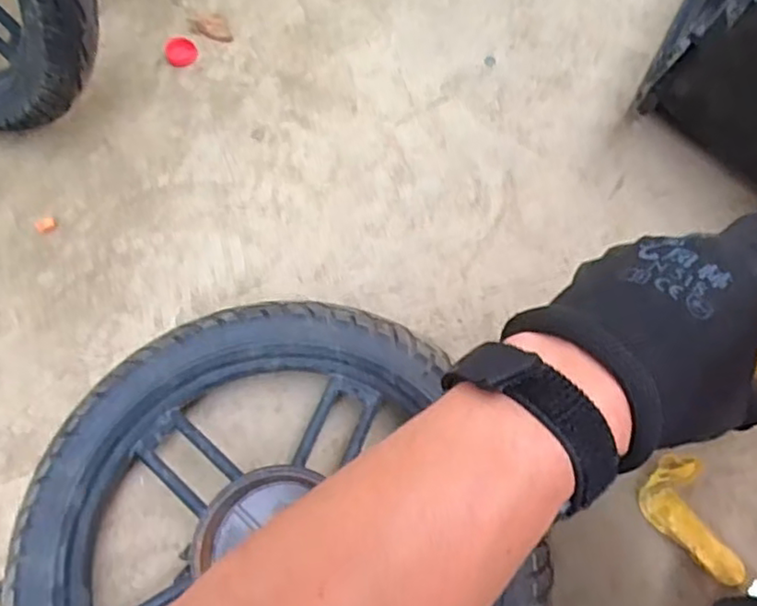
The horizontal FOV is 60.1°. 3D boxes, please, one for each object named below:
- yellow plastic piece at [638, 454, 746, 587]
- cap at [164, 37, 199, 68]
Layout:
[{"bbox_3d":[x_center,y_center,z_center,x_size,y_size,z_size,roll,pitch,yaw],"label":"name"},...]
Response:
[{"bbox_3d":[0.249,0.174,0.514,0.043,0.056,0.103,-26,71,-11],"label":"yellow plastic piece"},{"bbox_3d":[-0.214,-0.275,0.713,0.033,0.010,0.036,0,68,-1],"label":"cap"}]

